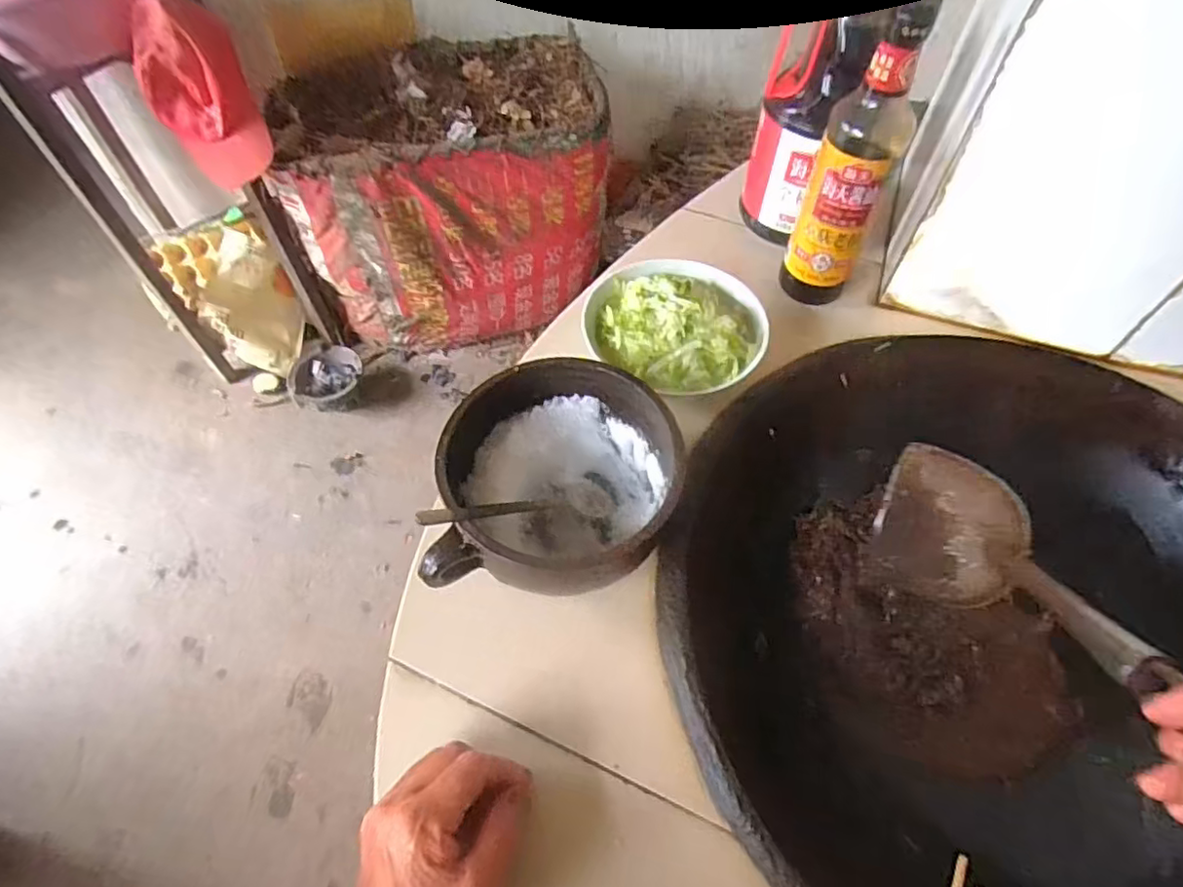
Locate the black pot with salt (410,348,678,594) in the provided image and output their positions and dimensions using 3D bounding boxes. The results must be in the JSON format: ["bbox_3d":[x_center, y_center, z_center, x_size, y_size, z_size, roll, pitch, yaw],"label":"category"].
[{"bbox_3d":[-0.023,0.027,0.445,0.154,0.090,0.152,0,56,0],"label":"black pot with salt"}]

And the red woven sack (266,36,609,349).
[{"bbox_3d":[-0.317,-0.561,1.442,0.629,0.498,0.410,-12,57,-8],"label":"red woven sack"}]

